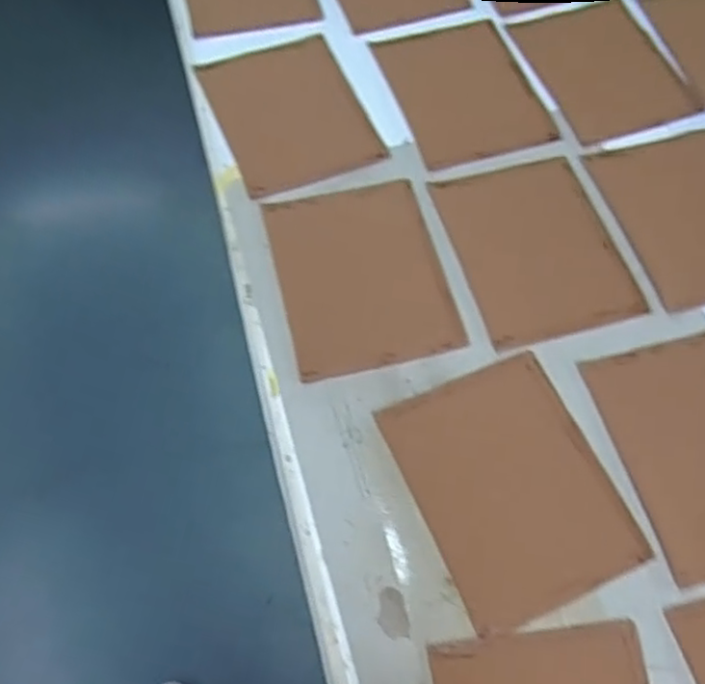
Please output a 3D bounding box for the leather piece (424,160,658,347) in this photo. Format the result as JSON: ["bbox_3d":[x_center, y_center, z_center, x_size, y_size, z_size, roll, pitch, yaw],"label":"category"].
[{"bbox_3d":[0.163,-0.088,0.622,0.139,0.005,0.178,-14,65,-7],"label":"leather piece"}]

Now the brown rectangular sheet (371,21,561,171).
[{"bbox_3d":[0.114,-0.259,0.711,0.136,0.009,0.176,-18,65,-9],"label":"brown rectangular sheet"}]

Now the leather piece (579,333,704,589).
[{"bbox_3d":[0.277,0.080,0.538,0.137,0.004,0.179,-12,64,-7],"label":"leather piece"}]

